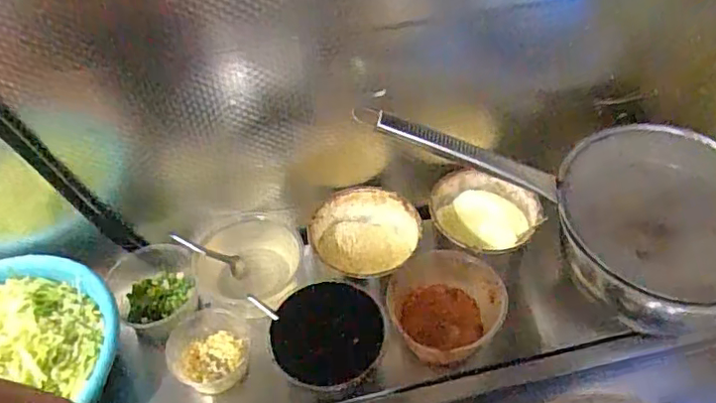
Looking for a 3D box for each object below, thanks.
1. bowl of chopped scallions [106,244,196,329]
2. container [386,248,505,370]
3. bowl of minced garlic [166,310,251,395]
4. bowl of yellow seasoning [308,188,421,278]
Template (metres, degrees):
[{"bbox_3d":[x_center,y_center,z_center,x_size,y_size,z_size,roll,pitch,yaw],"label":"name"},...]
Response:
[{"bbox_3d":[-0.327,0.140,0.894,0.136,0.048,0.140,-1,48,1],"label":"bowl of chopped scallions"},{"bbox_3d":[0.133,0.160,0.858,0.169,0.117,0.138,8,49,9],"label":"container"},{"bbox_3d":[-0.222,0.227,0.833,0.113,0.056,0.107,-1,48,1],"label":"bowl of minced garlic"},{"bbox_3d":[0.015,0.072,0.923,0.175,0.091,0.173,-1,48,1],"label":"bowl of yellow seasoning"}]

